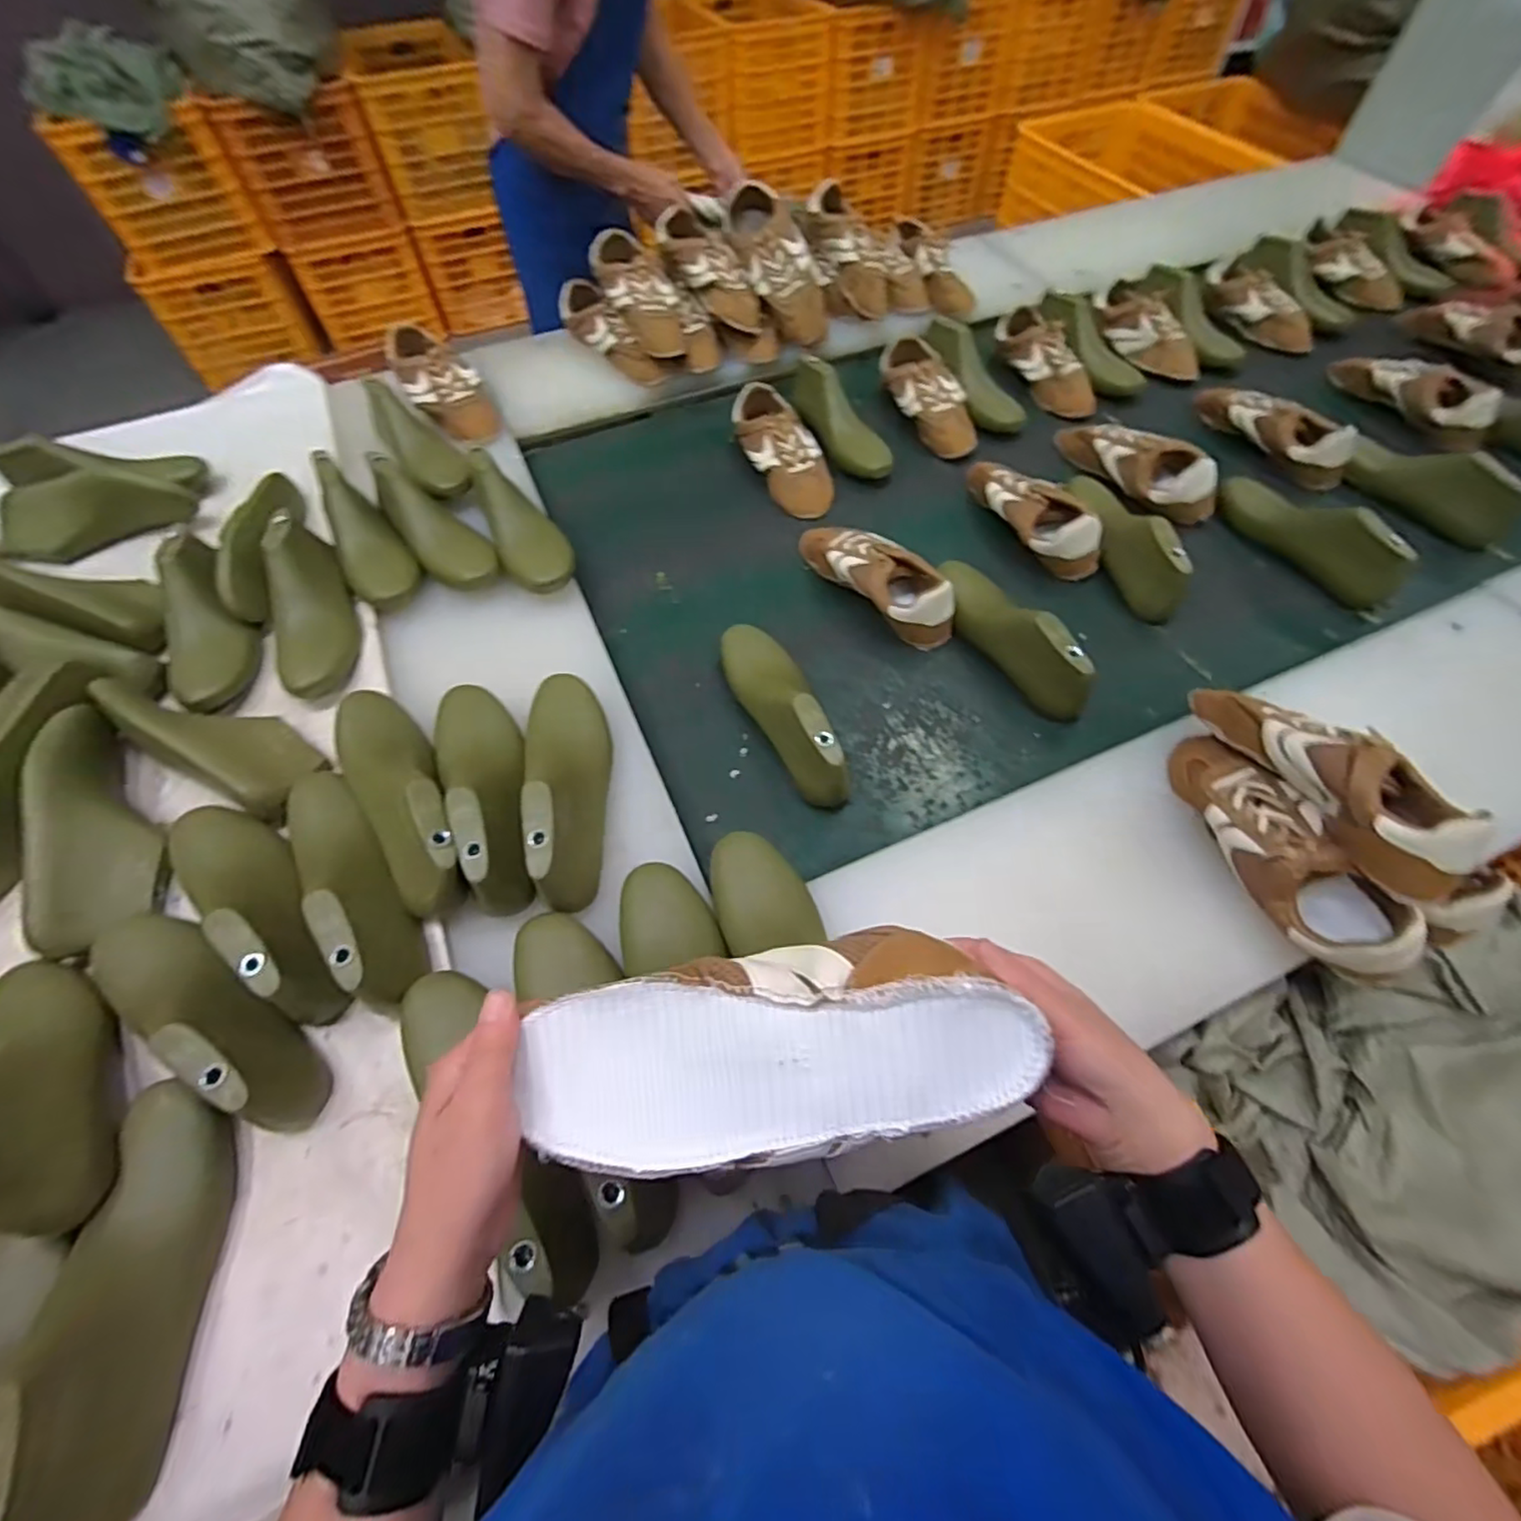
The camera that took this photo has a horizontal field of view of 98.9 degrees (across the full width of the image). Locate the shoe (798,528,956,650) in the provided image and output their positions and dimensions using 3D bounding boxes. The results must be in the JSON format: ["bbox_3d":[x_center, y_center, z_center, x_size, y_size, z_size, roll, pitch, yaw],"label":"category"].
[{"bbox_3d":[0.144,-0.243,0.837,0.087,0.075,0.252,-32,63,-19],"label":"shoe"}]

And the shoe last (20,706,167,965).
[{"bbox_3d":[-0.614,0.054,0.598,0.084,0.076,0.234,-20,61,-10],"label":"shoe last"}]

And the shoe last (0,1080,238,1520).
[{"bbox_3d":[-0.420,0.345,0.426,0.063,0.093,0.244,-12,58,-8],"label":"shoe last"}]

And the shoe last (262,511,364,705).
[{"bbox_3d":[-0.517,-0.180,0.745,0.073,0.068,0.229,-14,76,-9],"label":"shoe last"}]

